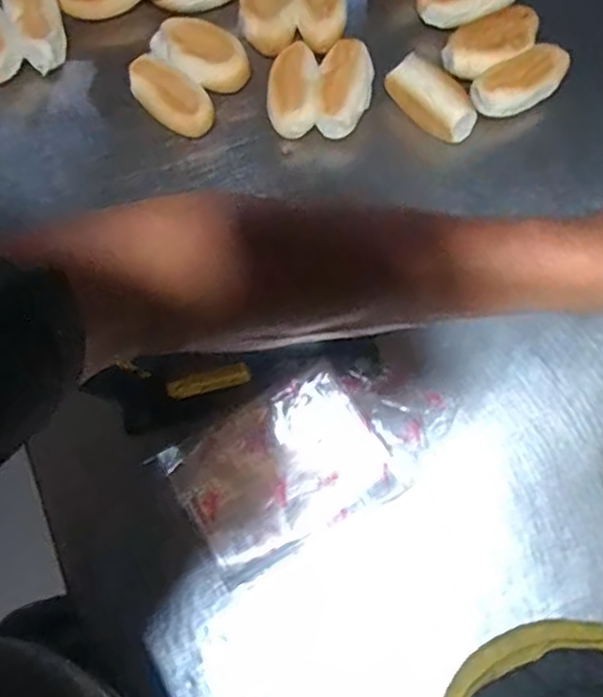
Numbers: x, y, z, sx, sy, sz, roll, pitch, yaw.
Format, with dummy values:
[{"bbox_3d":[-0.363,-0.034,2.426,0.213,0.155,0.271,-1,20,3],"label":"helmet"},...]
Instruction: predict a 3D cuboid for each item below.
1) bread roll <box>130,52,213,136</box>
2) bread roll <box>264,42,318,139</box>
[{"bbox_3d":[-0.117,-0.221,0.589,0.080,0.044,0.039,43,81,11],"label":"bread roll"},{"bbox_3d":[-0.008,-0.223,0.589,0.042,0.044,0.075,3,76,3],"label":"bread roll"}]

